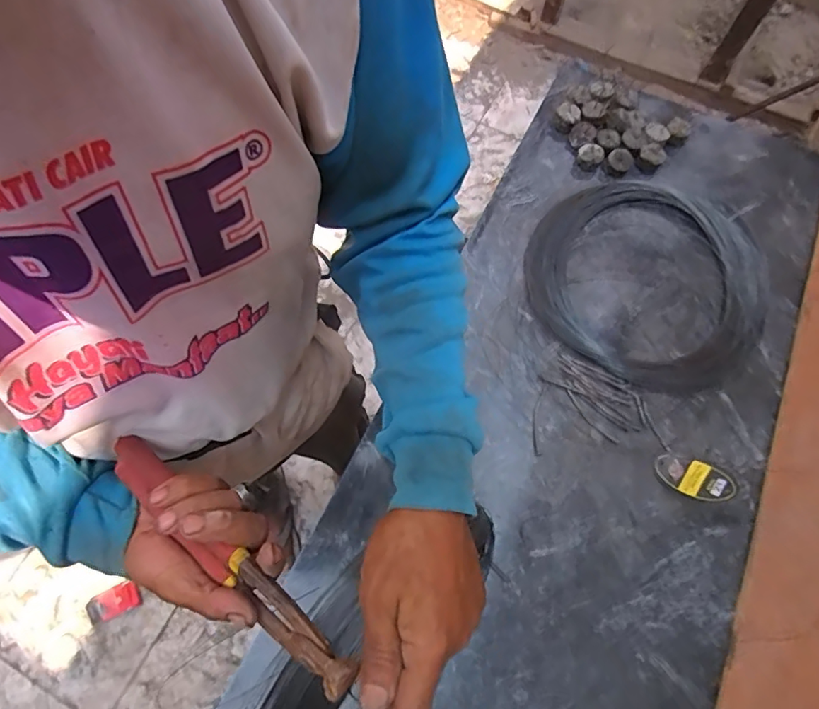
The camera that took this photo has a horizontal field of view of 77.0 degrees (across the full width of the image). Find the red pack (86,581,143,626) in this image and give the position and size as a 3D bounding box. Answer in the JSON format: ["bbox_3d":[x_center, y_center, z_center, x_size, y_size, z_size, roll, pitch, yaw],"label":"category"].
[{"bbox_3d":[-0.719,0.602,1.250,0.126,0.015,0.062,-25,72,-10],"label":"red pack"}]

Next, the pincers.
[{"bbox_3d":[-0.121,0.130,0.332,0.220,0.021,0.027,37,73,19],"label":"pincers"}]

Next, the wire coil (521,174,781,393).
[{"bbox_3d":[0.313,-0.100,0.680,0.296,0.031,0.302,0,69,-1],"label":"wire coil"}]

